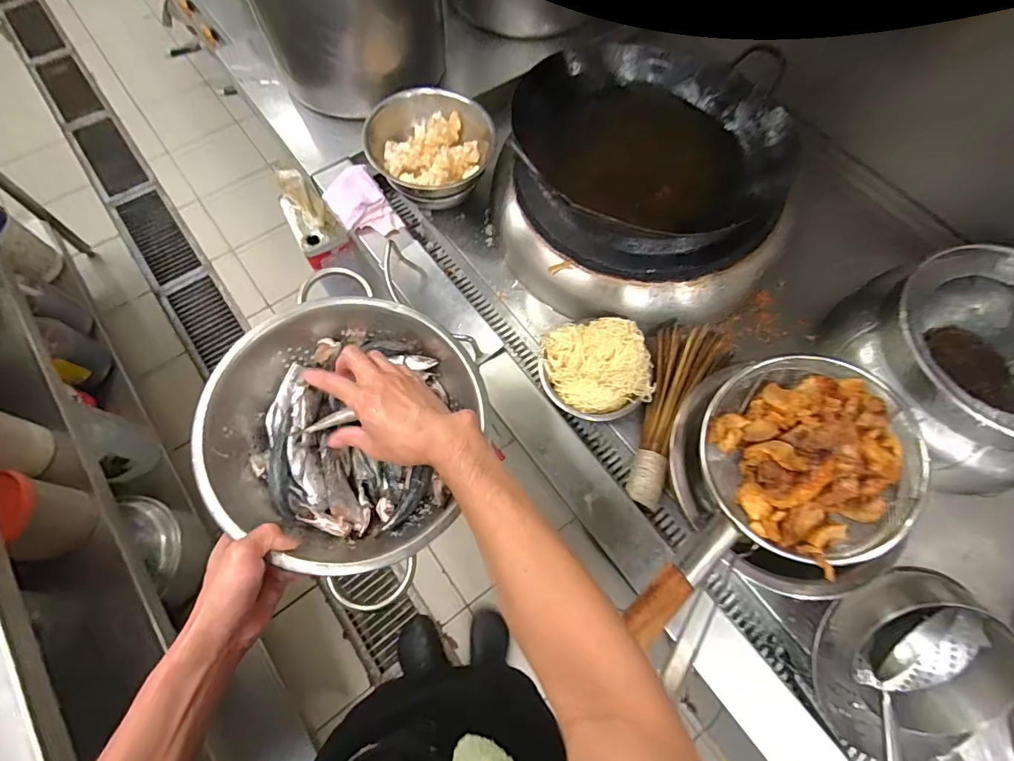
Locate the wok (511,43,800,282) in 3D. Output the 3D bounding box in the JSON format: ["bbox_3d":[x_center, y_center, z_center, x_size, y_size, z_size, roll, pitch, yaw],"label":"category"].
[{"bbox_3d":[0.217,-0.364,0.747,0.410,0.128,0.393,2,67,-2],"label":"wok"}]

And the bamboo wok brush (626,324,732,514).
[{"bbox_3d":[0.241,0.045,0.690,0.103,0.073,0.280,26,68,8],"label":"bamboo wok brush"}]

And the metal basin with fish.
[{"bbox_3d":[-0.151,0.045,0.482,0.260,0.098,0.265,1,67,-2],"label":"metal basin with fish"}]

